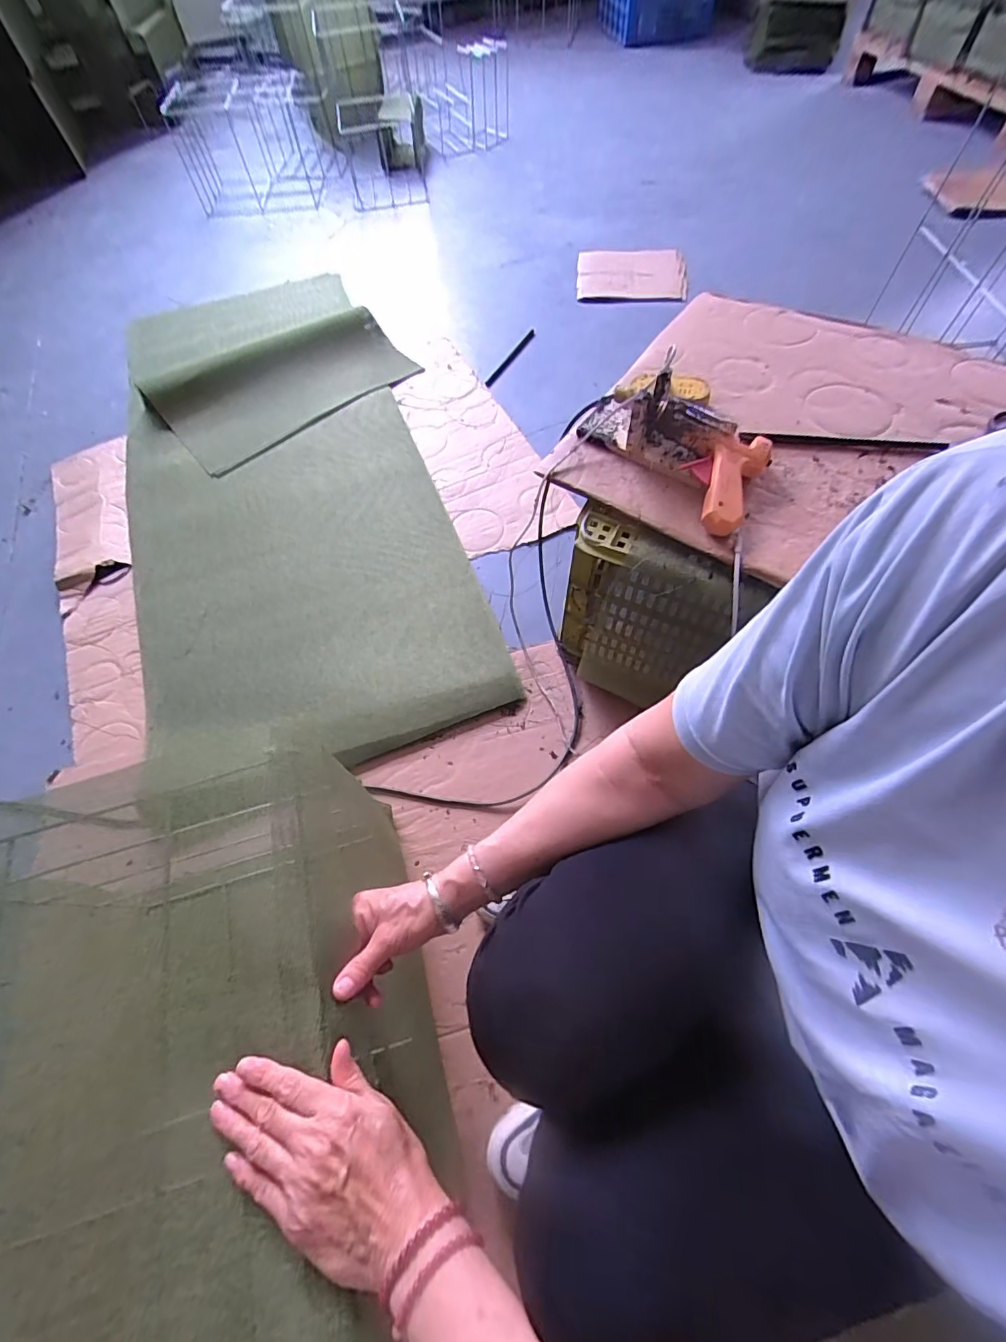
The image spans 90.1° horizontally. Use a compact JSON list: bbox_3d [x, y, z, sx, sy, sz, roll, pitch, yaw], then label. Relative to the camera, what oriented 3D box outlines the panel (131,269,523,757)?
[{"bbox_3d":[-0.505,-0.477,1.148,0.710,0.122,1.446,-15,63,-4],"label":"panel"}]

